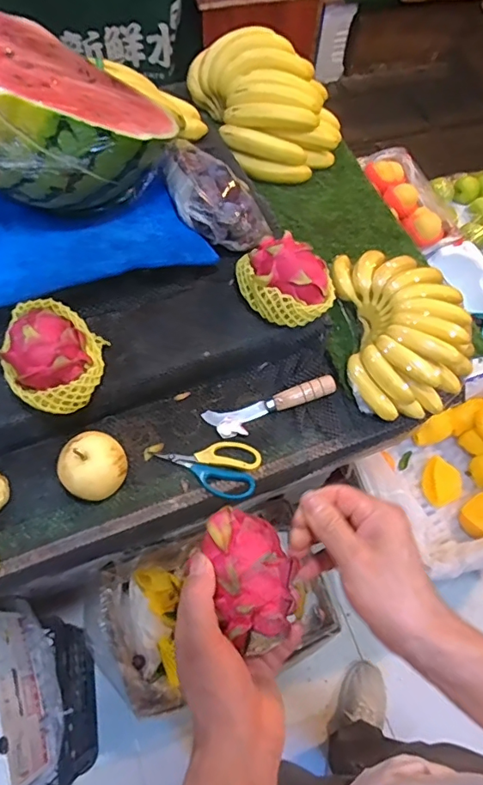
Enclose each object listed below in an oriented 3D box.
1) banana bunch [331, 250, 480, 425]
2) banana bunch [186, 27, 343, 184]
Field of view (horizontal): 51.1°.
[{"bbox_3d":[0.230,-0.097,0.695,0.179,0.058,0.256,-4,64,-5],"label":"banana bunch"},{"bbox_3d":[0.046,-0.500,0.871,0.199,0.103,0.266,-18,66,-11],"label":"banana bunch"}]

